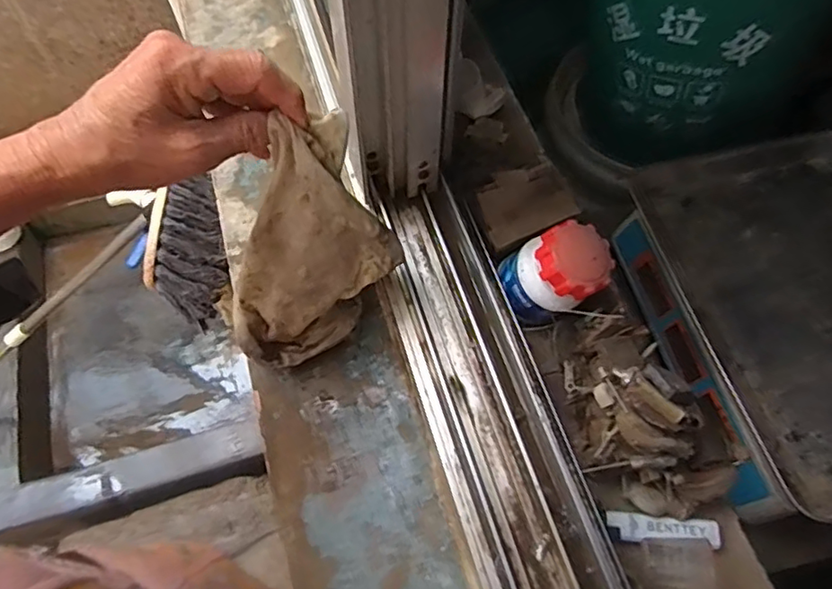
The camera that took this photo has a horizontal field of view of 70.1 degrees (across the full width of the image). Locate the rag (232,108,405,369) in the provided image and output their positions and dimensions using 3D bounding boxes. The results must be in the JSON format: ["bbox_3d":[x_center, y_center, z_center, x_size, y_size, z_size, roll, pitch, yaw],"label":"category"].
[{"bbox_3d":[-0.066,-0.025,0.404,0.071,0.193,0.076,37,46,17],"label":"rag"}]

